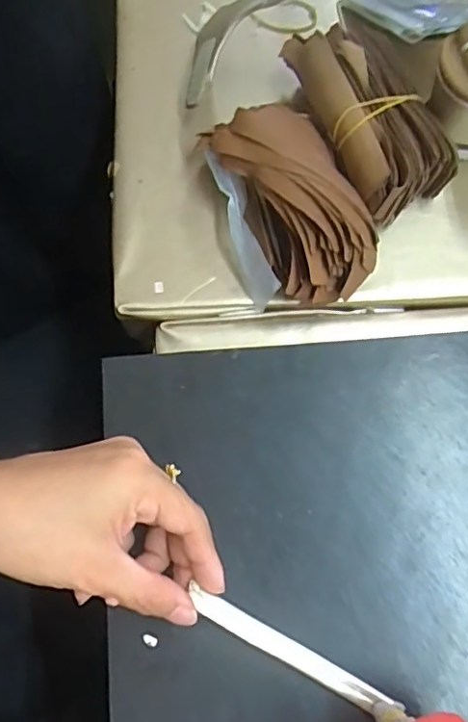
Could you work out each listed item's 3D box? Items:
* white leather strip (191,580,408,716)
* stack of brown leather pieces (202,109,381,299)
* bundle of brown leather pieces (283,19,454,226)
[{"bbox_3d":[0.029,0.146,0.284,0.112,0.011,0.012,30,75,-1],"label":"white leather strip"},{"bbox_3d":[0.039,-0.101,0.362,0.065,0.058,0.132,-24,73,-7],"label":"stack of brown leather pieces"},{"bbox_3d":[0.100,-0.166,0.388,0.090,0.054,0.137,-24,73,-7],"label":"bundle of brown leather pieces"}]

